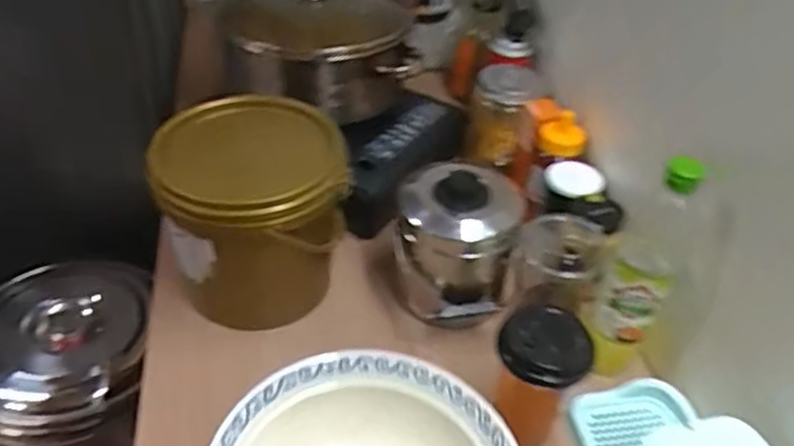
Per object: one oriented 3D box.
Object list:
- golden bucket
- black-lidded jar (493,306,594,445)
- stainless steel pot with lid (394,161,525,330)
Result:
[{"bbox_3d":[-0.171,-0.016,0.785,0.185,0.192,0.214,-9,42,-19],"label":"golden bucket"},{"bbox_3d":[0.128,0.147,0.643,0.075,0.149,0.060,19,41,14],"label":"black-lidded jar"},{"bbox_3d":[0.064,0.027,0.774,0.132,0.155,0.119,13,39,7],"label":"stainless steel pot with lid"}]

